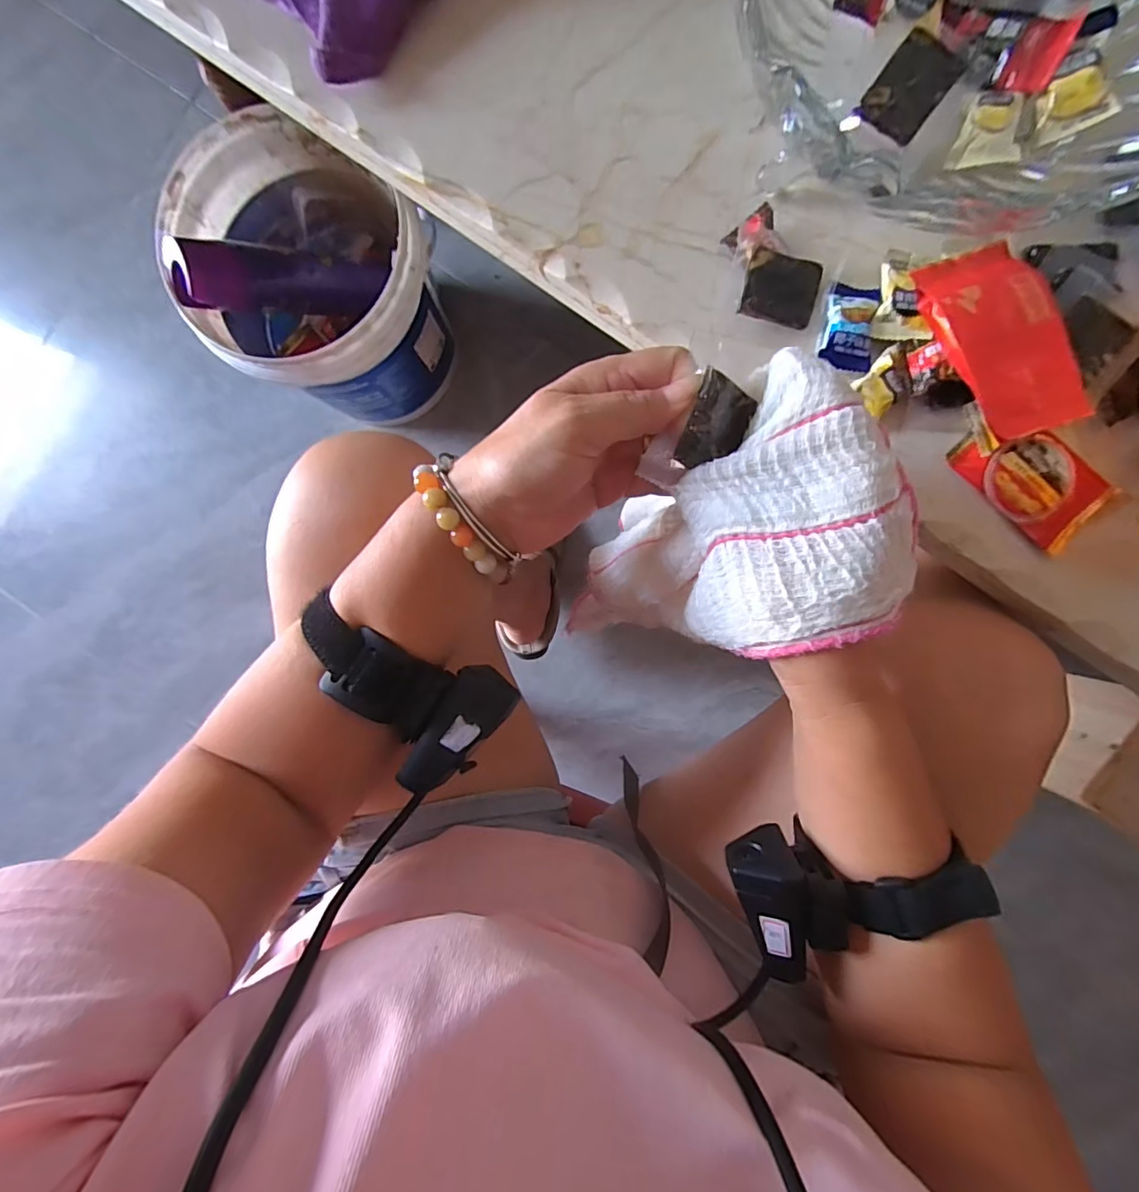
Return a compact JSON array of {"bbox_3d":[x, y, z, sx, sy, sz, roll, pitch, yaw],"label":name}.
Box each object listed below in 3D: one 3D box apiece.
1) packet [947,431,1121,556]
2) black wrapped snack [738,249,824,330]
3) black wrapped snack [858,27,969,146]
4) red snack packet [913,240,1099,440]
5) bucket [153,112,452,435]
[{"bbox_3d":[0.255,-0.065,0.287,0.079,0.007,0.047,41,95,1],"label":"packet"},{"bbox_3d":[0.117,-0.169,0.287,0.042,0.007,0.034,8,99,-12],"label":"black wrapped snack"},{"bbox_3d":[0.166,-0.248,0.251,0.031,0.010,0.043,37,93,1],"label":"black wrapped snack"},{"bbox_3d":[0.222,-0.132,0.265,0.054,0.010,0.103,-18,81,1],"label":"red snack packet"},{"bbox_3d":[-0.295,-0.359,0.638,0.225,0.266,0.256,-44,89,3],"label":"bucket"}]

